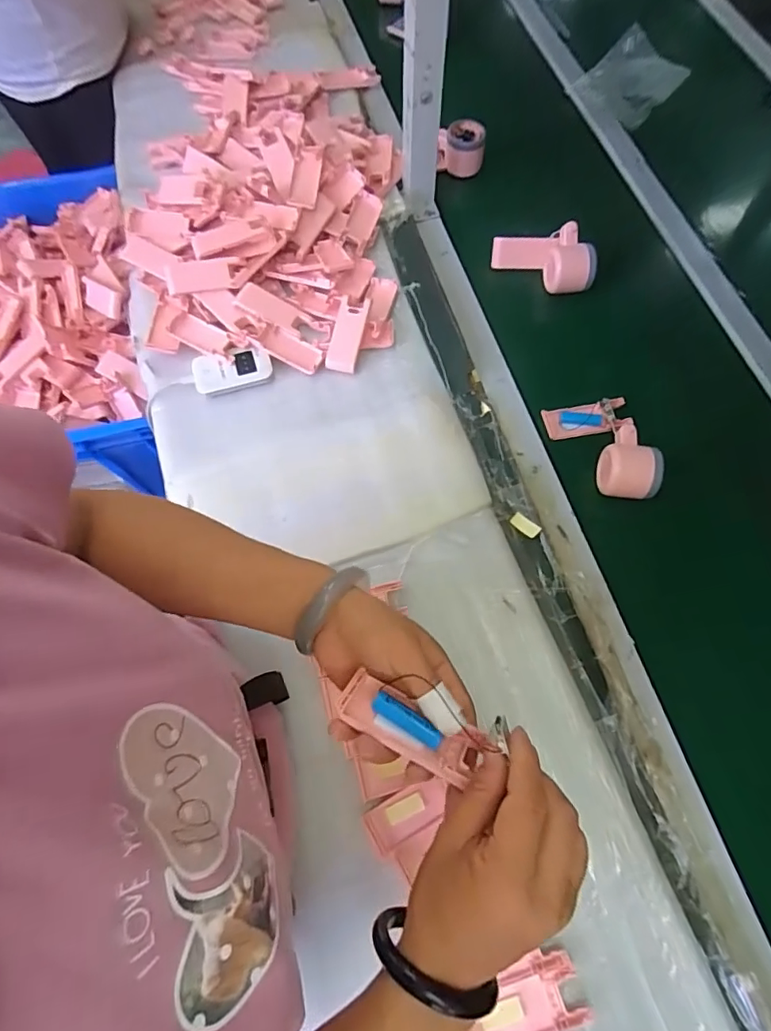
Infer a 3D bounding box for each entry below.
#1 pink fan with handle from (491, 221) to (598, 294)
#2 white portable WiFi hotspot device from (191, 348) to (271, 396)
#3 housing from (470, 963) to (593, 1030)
[{"bbox_3d":[0.213,-0.344,0.699,0.132,0.059,0.062,5,69,2],"label":"pink fan with handle"},{"bbox_3d":[-0.194,-0.181,0.655,0.096,0.014,0.049,-9,69,-3],"label":"white portable WiFi hotspot device"},{"bbox_3d":[0.111,0.402,0.418,0.099,0.009,0.038,-18,69,-6],"label":"housing"}]

